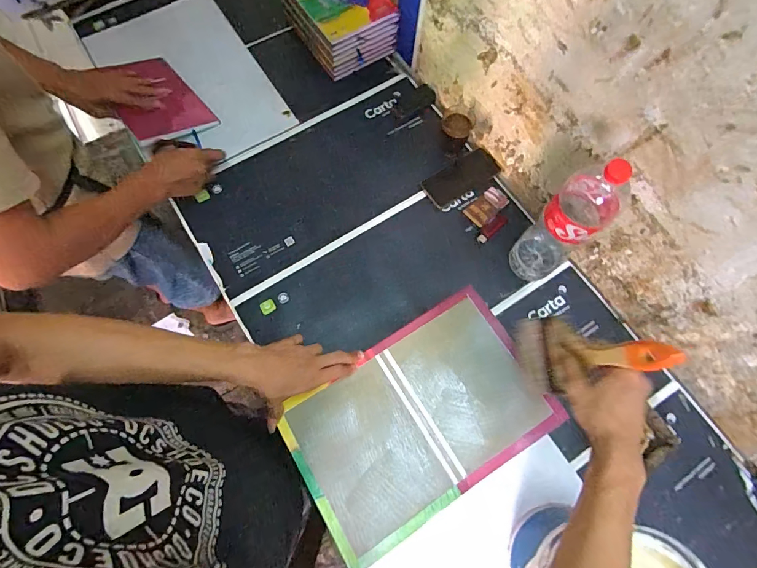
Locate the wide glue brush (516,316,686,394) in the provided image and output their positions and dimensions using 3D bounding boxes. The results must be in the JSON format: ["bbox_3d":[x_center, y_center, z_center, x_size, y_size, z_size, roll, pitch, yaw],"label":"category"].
[{"bbox_3d":[0.231,0.078,0.450,0.009,0.222,0.093,-4,77,-19],"label":"wide glue brush"}]

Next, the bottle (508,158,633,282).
[{"bbox_3d":[0.309,-0.096,0.640,0.099,0.317,0.084,-40,77,-13],"label":"bottle"}]

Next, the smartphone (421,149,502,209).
[{"bbox_3d":[0.181,-0.233,0.848,0.169,0.015,0.078,-31,75,-11],"label":"smartphone"}]

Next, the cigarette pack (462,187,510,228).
[{"bbox_3d":[0.228,-0.161,0.816,0.087,0.019,0.055,-39,77,-13],"label":"cigarette pack"}]

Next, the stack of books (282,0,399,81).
[{"bbox_3d":[-0.103,-0.654,0.929,0.192,0.109,0.271,-30,75,-11],"label":"stack of books"}]

